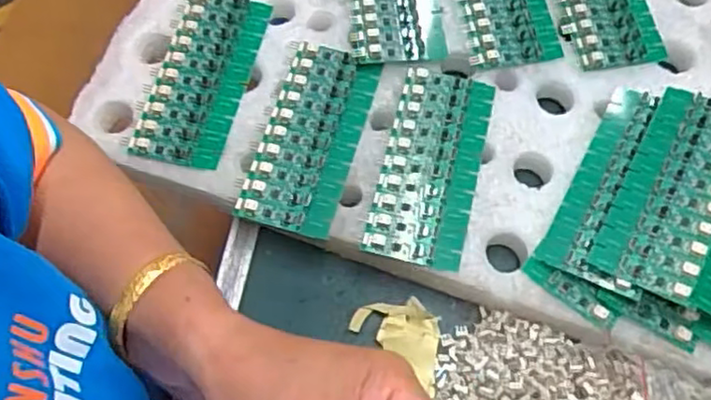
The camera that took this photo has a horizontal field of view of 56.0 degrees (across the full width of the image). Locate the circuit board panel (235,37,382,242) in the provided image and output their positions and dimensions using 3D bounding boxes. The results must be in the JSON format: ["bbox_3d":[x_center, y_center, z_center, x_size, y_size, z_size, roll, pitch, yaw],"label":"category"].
[{"bbox_3d":[-0.031,-0.043,0.448,0.066,0.008,0.135,14,68,7],"label":"circuit board panel"}]

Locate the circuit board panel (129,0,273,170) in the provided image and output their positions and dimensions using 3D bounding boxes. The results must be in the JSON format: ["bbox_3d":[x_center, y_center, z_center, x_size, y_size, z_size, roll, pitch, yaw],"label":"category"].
[{"bbox_3d":[-0.108,-0.088,0.470,0.064,0.010,0.137,11,67,6],"label":"circuit board panel"}]

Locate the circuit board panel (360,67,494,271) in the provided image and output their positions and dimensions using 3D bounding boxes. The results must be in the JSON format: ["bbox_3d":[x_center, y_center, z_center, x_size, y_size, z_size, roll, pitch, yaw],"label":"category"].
[{"bbox_3d":[0.051,-0.024,0.440,0.060,0.005,0.139,15,68,3],"label":"circuit board panel"}]

